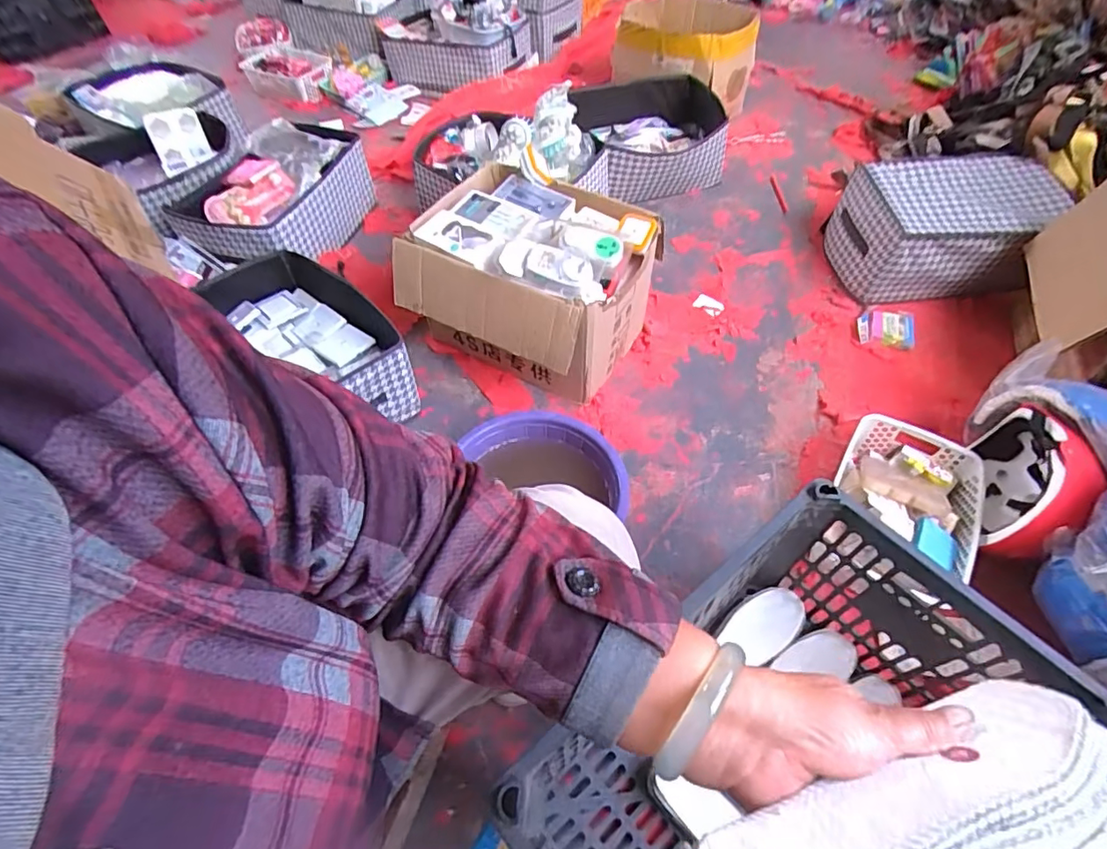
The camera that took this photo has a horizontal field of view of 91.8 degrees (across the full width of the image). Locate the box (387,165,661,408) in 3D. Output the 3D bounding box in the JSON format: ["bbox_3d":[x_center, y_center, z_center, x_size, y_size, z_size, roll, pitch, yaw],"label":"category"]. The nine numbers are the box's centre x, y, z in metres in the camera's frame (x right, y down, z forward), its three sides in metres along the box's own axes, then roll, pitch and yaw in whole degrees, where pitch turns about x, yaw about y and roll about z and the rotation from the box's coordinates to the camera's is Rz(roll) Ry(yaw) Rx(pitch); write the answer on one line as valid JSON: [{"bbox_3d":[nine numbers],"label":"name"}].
[{"bbox_3d":[-0.046,-0.260,1.038,0.399,0.295,0.331,25,58,19],"label":"box"}]

